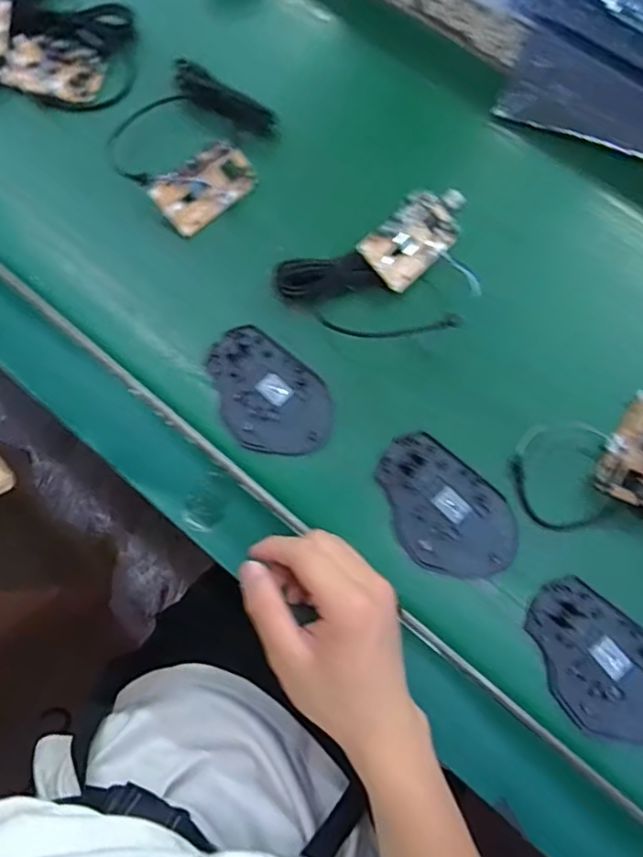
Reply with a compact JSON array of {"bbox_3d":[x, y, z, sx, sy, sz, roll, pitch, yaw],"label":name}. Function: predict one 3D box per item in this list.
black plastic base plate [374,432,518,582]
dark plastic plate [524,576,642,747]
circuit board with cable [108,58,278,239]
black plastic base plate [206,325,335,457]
[{"bbox_3d":[0.084,0.057,0.405,0.109,0.006,0.072,40,80,11],"label":"black plastic base plate"},{"bbox_3d":[0.182,0.153,0.375,0.072,0.006,0.108,-42,78,-8],"label":"dark plastic plate"},{"bbox_3d":[-0.110,-0.240,0.482,0.124,0.021,0.128,38,80,11],"label":"circuit board with cable"},{"bbox_3d":[-0.041,-0.024,0.433,0.109,0.007,0.073,42,80,12],"label":"black plastic base plate"}]

